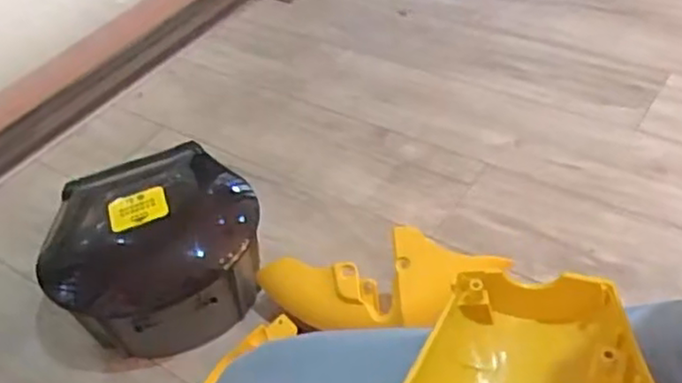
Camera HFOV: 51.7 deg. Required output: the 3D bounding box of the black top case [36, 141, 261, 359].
[{"bbox_3d":[-0.268,0.083,1.031,0.310,0.175,0.274,-25,46,-17],"label":"black top case"}]

